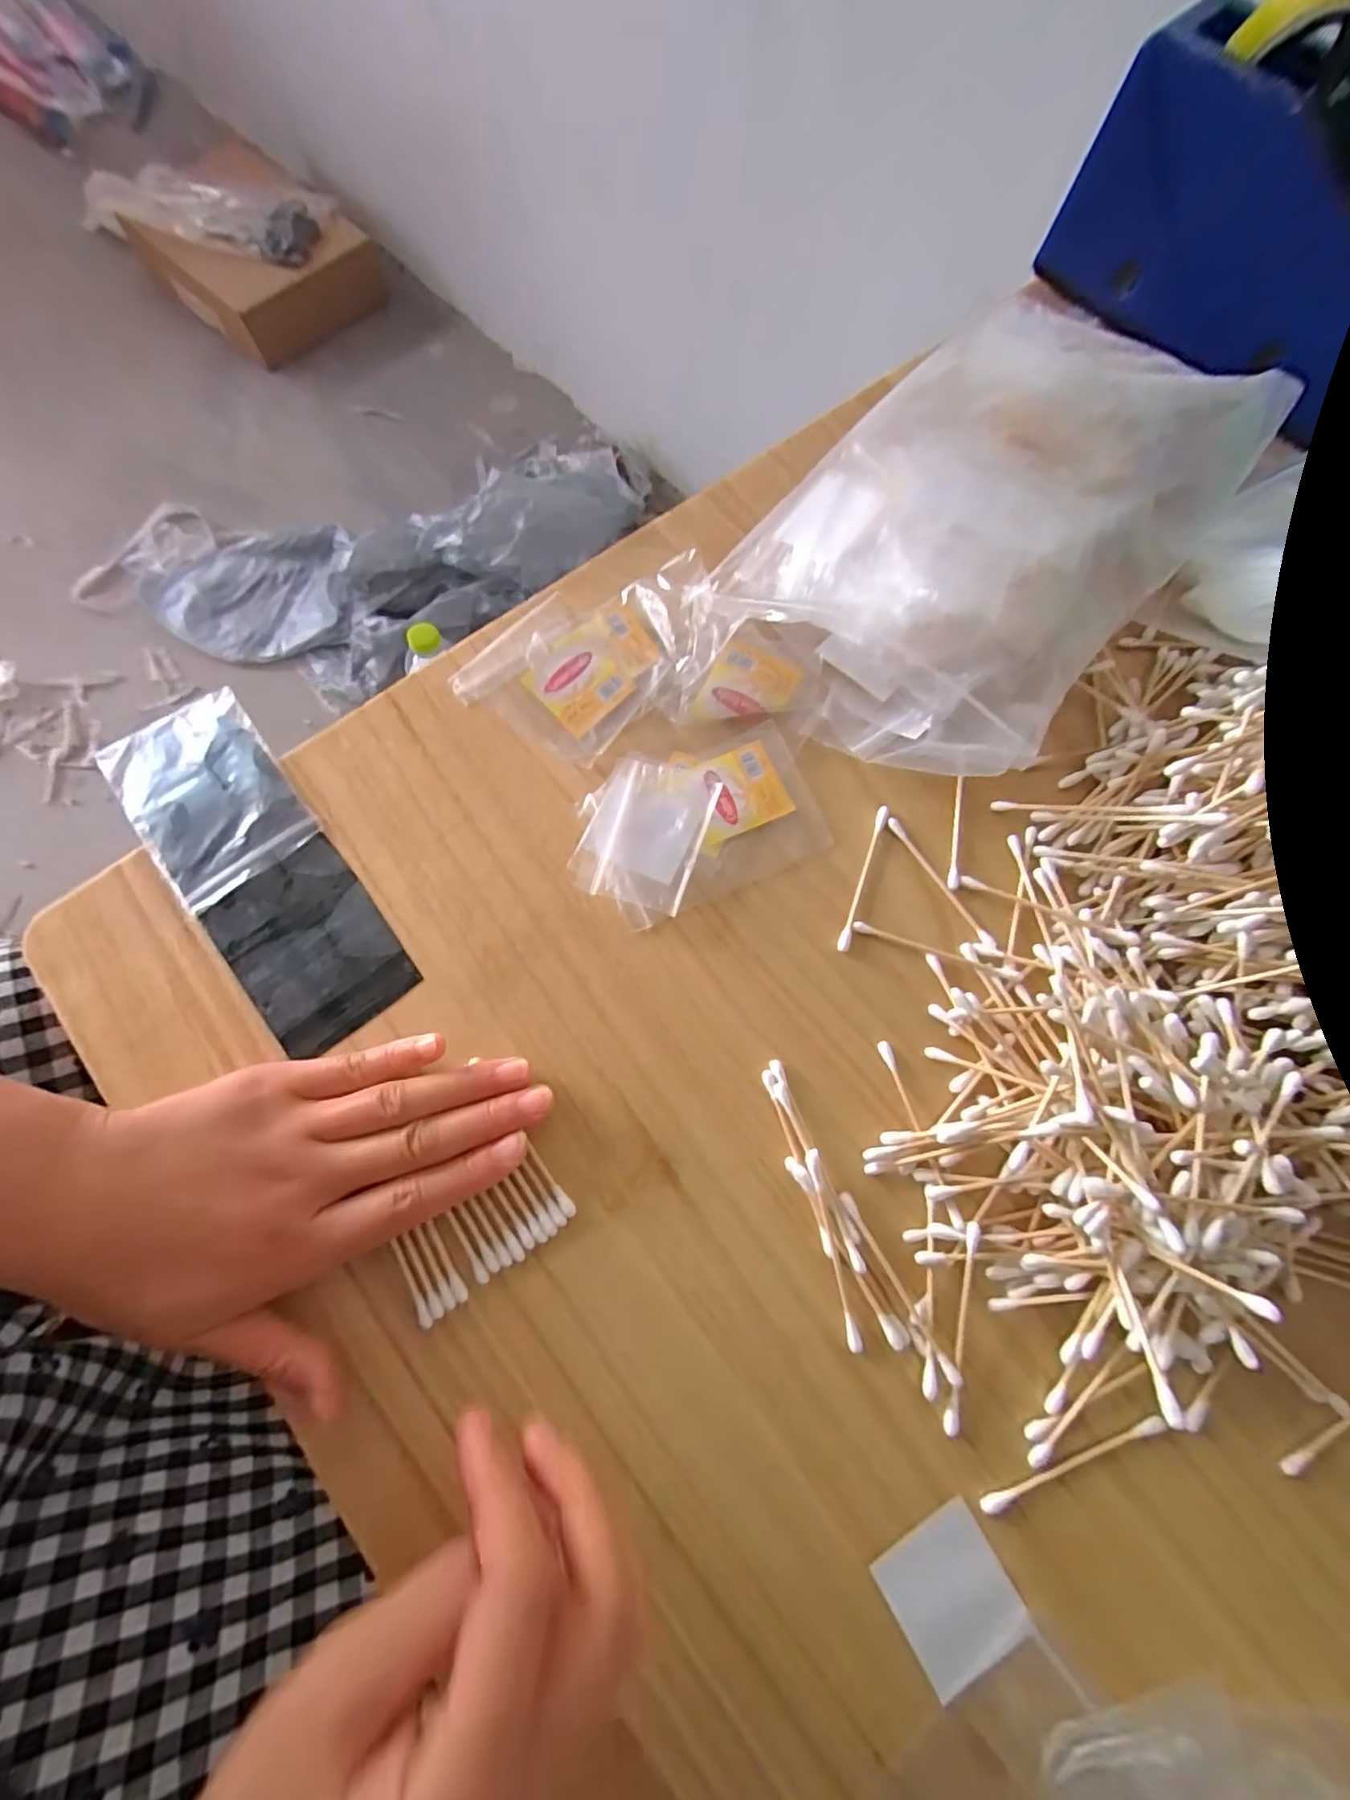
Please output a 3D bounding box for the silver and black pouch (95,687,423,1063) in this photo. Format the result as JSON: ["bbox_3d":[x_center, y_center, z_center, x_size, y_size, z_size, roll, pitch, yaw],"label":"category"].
[{"bbox_3d":[-0.185,-0.016,0.286,0.063,0.008,0.178,-38,80,-10],"label":"silver and black pouch"}]

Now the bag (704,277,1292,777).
[{"bbox_3d":[0.152,-0.188,0.310,0.166,0.050,0.271,41,78,10],"label":"bag"}]

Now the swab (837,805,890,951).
[{"bbox_3d":[0.084,-0.010,0.286,0.005,0.004,0.070,19,75,5],"label":"swab"}]

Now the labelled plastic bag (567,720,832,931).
[{"bbox_3d":[0.008,-0.035,0.289,0.109,0.008,0.071,-23,76,-7],"label":"labelled plastic bag"}]

